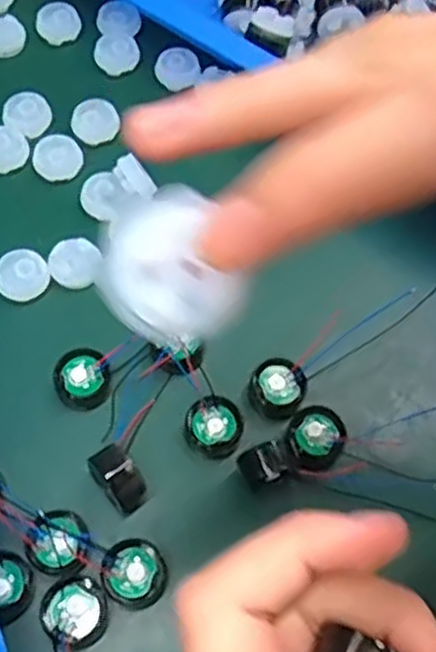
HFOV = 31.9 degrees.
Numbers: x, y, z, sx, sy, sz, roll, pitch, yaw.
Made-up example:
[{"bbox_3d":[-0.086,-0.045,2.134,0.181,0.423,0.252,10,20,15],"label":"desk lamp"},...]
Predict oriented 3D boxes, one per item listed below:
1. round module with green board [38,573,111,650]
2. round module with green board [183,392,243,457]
[{"bbox_3d":[-0.046,0.093,0.248,0.021,0.011,0.021,2,62,-4],"label":"round module with green board"},{"bbox_3d":[-0.001,0.037,0.280,0.019,0.011,0.021,-37,71,-21],"label":"round module with green board"}]

